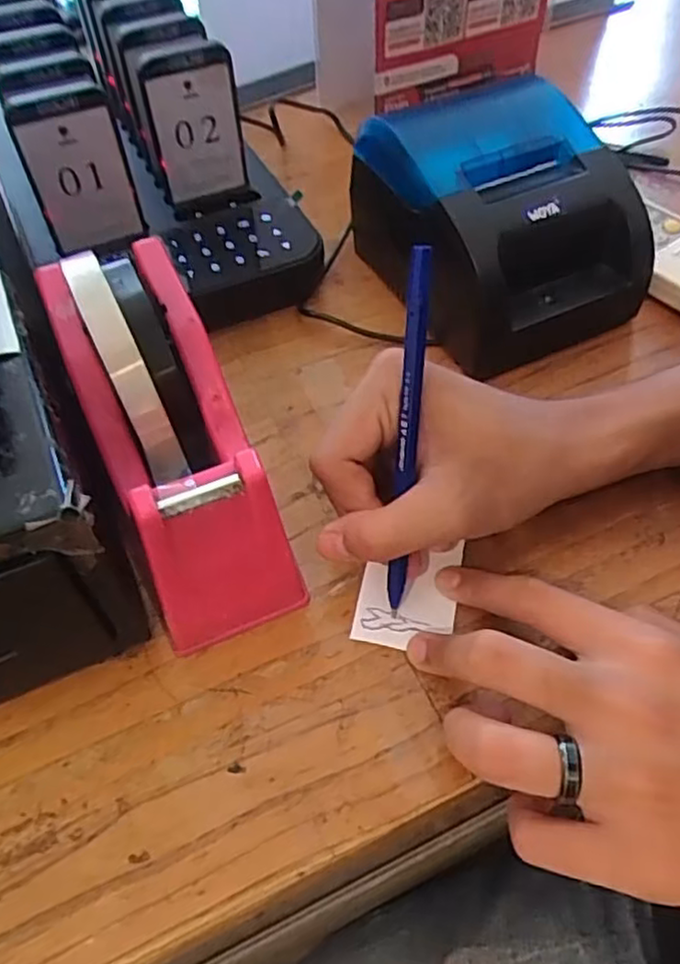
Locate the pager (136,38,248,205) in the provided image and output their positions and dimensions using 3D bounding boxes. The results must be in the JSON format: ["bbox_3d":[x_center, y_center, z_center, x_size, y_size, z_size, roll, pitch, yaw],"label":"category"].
[{"bbox_3d":[-0.081,-0.202,0.386,0.053,0.080,0.012,-16,55,-10],"label":"pager"}]

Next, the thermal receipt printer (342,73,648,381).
[{"bbox_3d":[0.084,-0.142,0.370,0.110,0.089,0.135,-19,55,-12],"label":"thermal receipt printer"}]

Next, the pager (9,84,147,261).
[{"bbox_3d":[-0.136,-0.163,0.361,0.050,0.079,0.011,-13,54,-8],"label":"pager"}]

